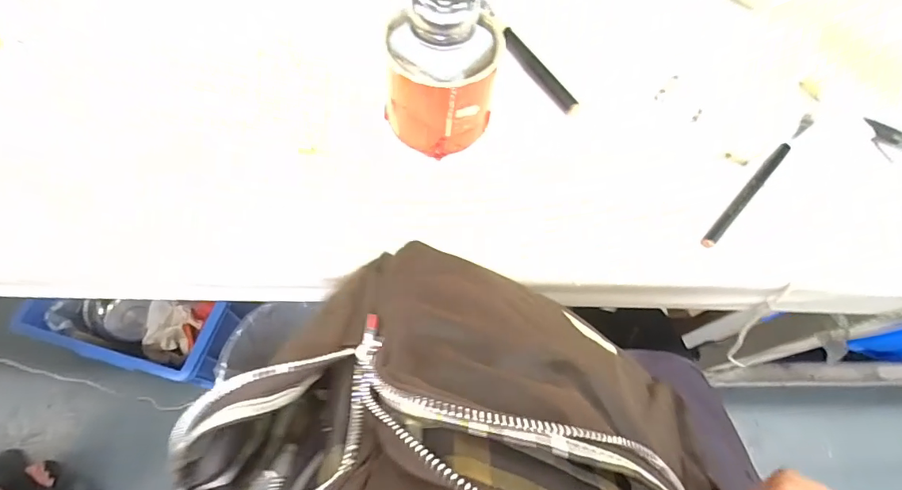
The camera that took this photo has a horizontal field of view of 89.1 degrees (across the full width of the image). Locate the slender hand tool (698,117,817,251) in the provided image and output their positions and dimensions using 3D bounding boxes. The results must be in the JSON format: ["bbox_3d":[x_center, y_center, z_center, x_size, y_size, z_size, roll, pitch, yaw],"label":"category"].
[{"bbox_3d":[0.225,-0.053,0.327,0.009,0.009,0.161,43,71,15],"label":"slender hand tool"}]

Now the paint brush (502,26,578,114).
[{"bbox_3d":[0.073,-0.142,0.377,0.012,0.013,0.094,-30,71,-15],"label":"paint brush"}]

